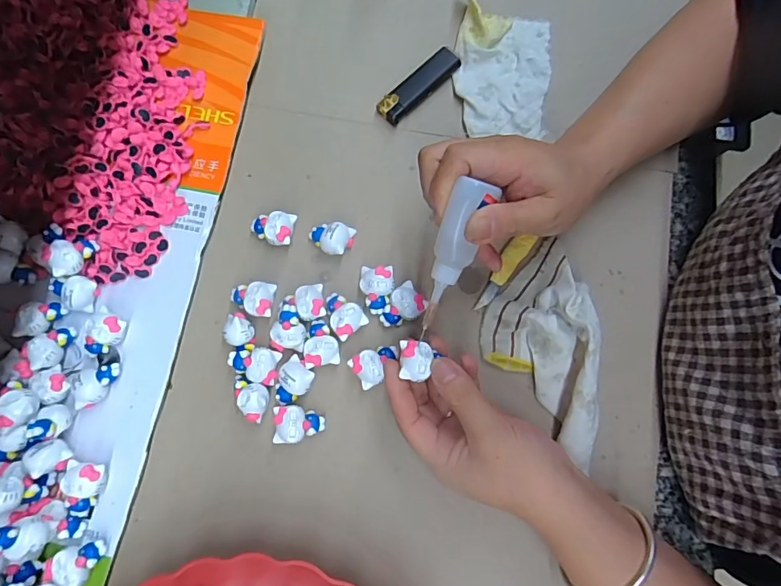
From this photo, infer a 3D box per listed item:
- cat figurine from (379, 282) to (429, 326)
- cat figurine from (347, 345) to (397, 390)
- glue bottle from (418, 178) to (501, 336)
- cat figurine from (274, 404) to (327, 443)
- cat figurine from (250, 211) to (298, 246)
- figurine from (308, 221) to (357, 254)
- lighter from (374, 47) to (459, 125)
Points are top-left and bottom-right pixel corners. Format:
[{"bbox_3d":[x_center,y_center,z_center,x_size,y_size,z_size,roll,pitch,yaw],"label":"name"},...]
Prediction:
[{"bbox_3d":[0.008,0.012,0.350,0.034,0.018,0.024,-41,80,-8],"label":"cat figurine"},{"bbox_3d":[-0.010,0.051,0.342,0.034,0.016,0.024,-33,79,-7],"label":"cat figurine"},{"bbox_3d":[0.037,-0.020,0.282,0.024,0.023,0.096,19,114,4],"label":"glue bottle"},{"bbox_3d":[-0.065,0.093,0.335,0.034,0.017,0.024,-4,77,-1],"label":"cat figurine"},{"bbox_3d":[-0.092,-0.051,0.364,0.034,0.017,0.026,13,78,3],"label":"cat figurine"},{"bbox_3d":[-0.047,-0.043,0.363,0.033,0.021,0.025,25,79,6],"label":"figurine"},{"bbox_3d":[0.023,-0.172,0.386,0.023,0.007,0.079,44,81,9],"label":"lighter"}]

